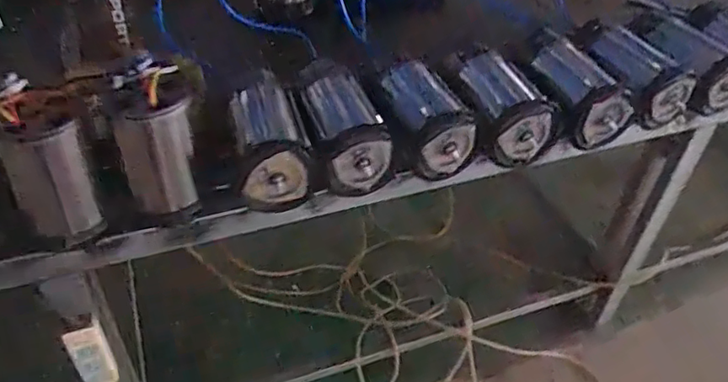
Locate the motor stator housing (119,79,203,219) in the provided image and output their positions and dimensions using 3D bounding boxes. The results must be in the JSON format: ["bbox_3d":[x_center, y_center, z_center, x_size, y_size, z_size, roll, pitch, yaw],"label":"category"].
[{"bbox_3d":[-0.310,-0.071,0.885,0.101,0.200,0.116,-13,45,-19],"label":"motor stator housing"}]

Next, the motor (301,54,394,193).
[{"bbox_3d":[-0.035,-0.107,1.033,0.119,0.111,0.222,-7,43,-12],"label":"motor"}]

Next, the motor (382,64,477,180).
[{"bbox_3d":[0.114,-0.124,1.052,0.131,0.134,0.196,-4,42,-9],"label":"motor"}]

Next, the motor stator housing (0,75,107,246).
[{"bbox_3d":[-0.444,-0.035,0.848,0.105,0.201,0.119,-9,43,-15],"label":"motor stator housing"}]

